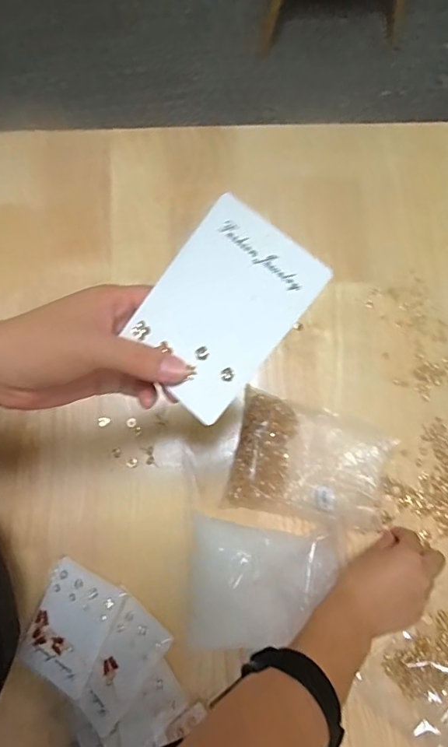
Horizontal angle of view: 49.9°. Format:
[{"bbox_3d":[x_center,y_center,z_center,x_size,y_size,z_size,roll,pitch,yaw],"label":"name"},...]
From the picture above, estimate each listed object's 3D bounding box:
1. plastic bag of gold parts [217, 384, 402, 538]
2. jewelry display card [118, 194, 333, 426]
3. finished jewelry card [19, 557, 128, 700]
[{"bbox_3d":[0.096,0.096,0.524,0.165,0.027,0.122,13,78,2],"label":"plastic bag of gold parts"},{"bbox_3d":[-0.003,-0.036,0.270,0.078,0.005,0.105,41,99,14],"label":"jewelry display card"},{"bbox_3d":[-0.155,0.256,0.485,0.081,0.006,0.107,22,82,16],"label":"finished jewelry card"}]

